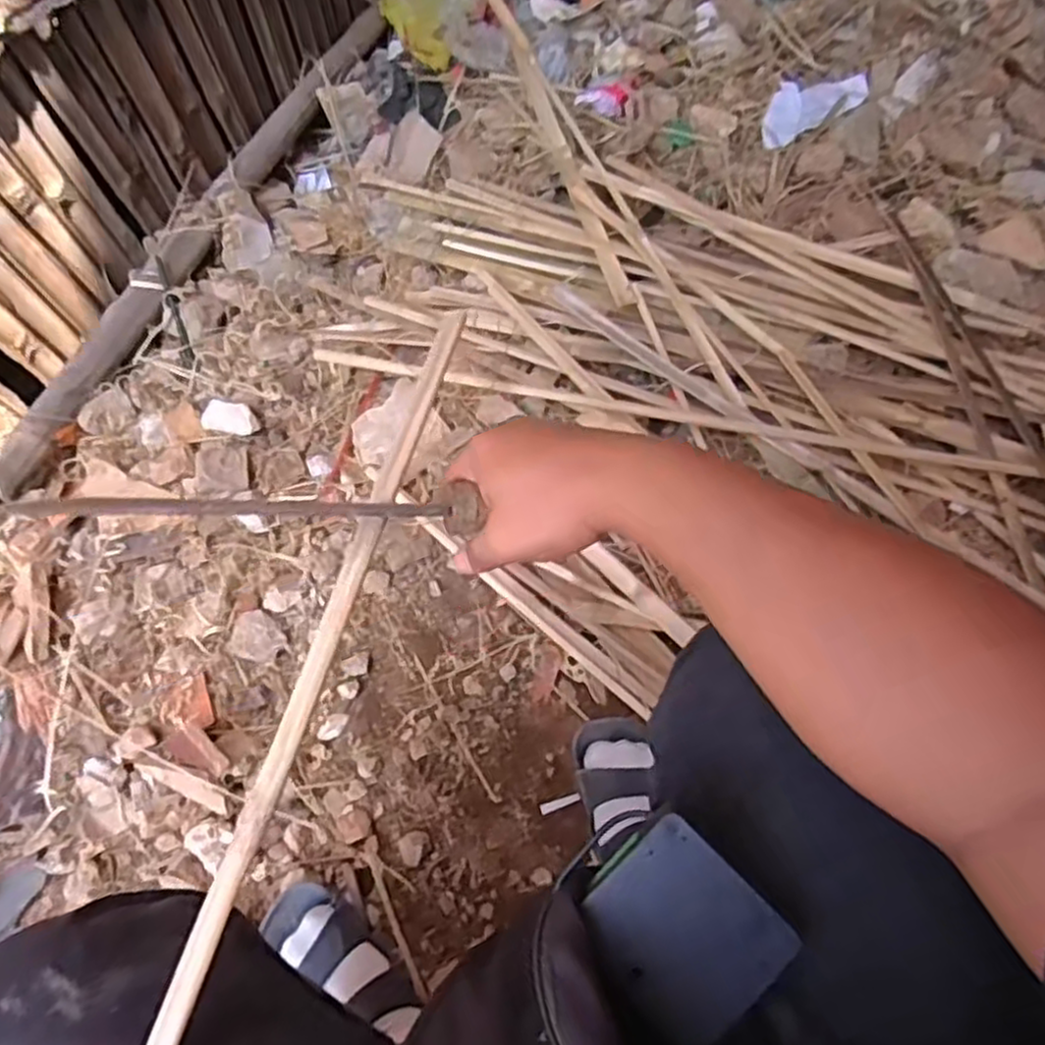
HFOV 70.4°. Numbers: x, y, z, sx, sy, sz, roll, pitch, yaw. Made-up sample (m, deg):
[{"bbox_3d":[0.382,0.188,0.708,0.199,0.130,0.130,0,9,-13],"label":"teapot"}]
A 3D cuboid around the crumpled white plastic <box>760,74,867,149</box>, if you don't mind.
[{"bbox_3d":[0.423,-0.635,1.108,0.194,0.032,0.106,-30,66,-14],"label":"crumpled white plastic"}]

